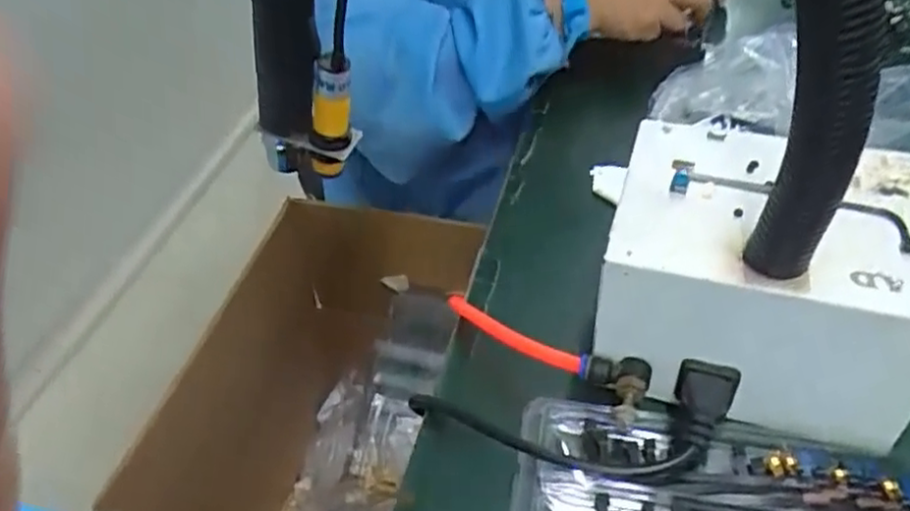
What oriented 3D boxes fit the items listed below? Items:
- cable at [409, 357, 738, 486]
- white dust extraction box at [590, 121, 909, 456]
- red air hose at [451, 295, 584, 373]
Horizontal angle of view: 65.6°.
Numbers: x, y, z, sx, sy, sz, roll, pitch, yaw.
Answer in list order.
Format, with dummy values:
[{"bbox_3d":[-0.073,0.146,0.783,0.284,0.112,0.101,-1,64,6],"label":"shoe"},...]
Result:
[{"bbox_3d":[0.059,0.087,0.367,0.170,0.033,0.053,-2,45,6],"label":"cable"},{"bbox_3d":[0.164,0.009,0.388,0.164,0.097,0.128,13,48,20],"label":"white dust extraction box"},{"bbox_3d":[0.029,0.045,0.424,0.014,0.015,0.111,-35,37,-25],"label":"red air hose"}]

